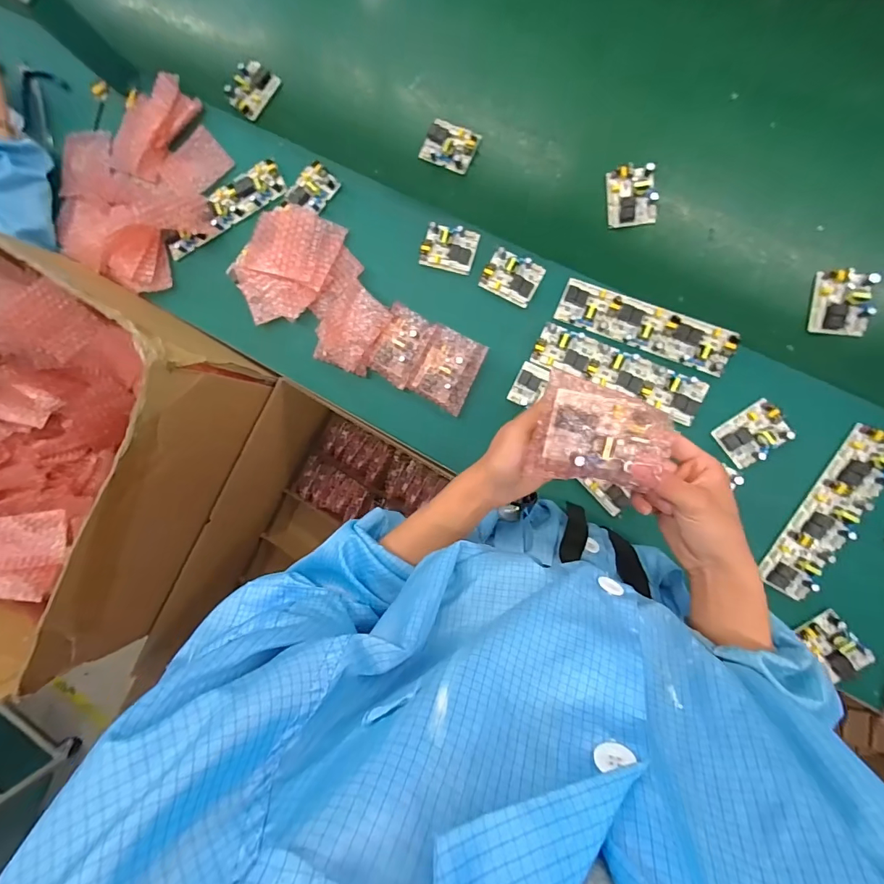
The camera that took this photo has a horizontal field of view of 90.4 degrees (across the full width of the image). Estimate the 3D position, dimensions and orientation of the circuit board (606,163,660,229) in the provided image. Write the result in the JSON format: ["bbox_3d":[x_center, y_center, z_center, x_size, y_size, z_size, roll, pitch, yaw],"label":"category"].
[{"bbox_3d":[0.276,-0.359,0.639,0.067,0.026,0.080,-2,90,11],"label":"circuit board"}]

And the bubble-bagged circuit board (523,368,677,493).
[{"bbox_3d":[0.139,-0.006,0.377,0.108,0.028,0.086,12,87,9],"label":"bubble-bagged circuit board"}]

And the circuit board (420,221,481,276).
[{"bbox_3d":[0.009,-0.300,0.674,0.084,0.031,0.061,16,88,9],"label":"circuit board"}]

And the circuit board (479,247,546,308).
[{"bbox_3d":[0.104,-0.248,0.658,0.082,0.027,0.060,27,95,9],"label":"circuit board"}]

